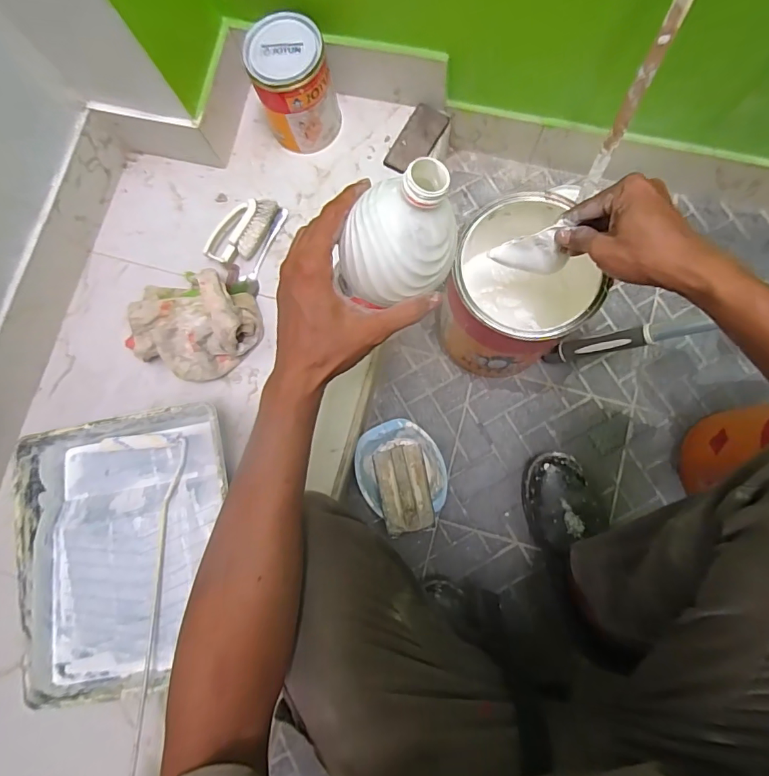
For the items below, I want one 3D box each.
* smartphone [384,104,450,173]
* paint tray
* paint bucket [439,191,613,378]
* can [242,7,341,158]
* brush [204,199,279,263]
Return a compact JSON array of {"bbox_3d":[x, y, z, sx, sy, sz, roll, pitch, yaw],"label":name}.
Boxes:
[{"bbox_3d":[0.050,-0.385,0.691,0.056,0.014,0.119,30,85,8],"label":"smartphone"},{"bbox_3d":[-0.333,0.212,0.609,0.278,0.074,0.339,-9,81,3],"label":"paint tray"},{"bbox_3d":[0.172,-0.118,0.611,0.170,0.234,0.176,-1,81,4],"label":"paint bucket"},{"bbox_3d":[-0.128,-0.433,0.654,0.106,0.148,0.100,-1,81,4],"label":"can"},{"bbox_3d":[-0.216,-0.239,0.680,0.070,0.040,0.119,26,84,8],"label":"brush"}]

